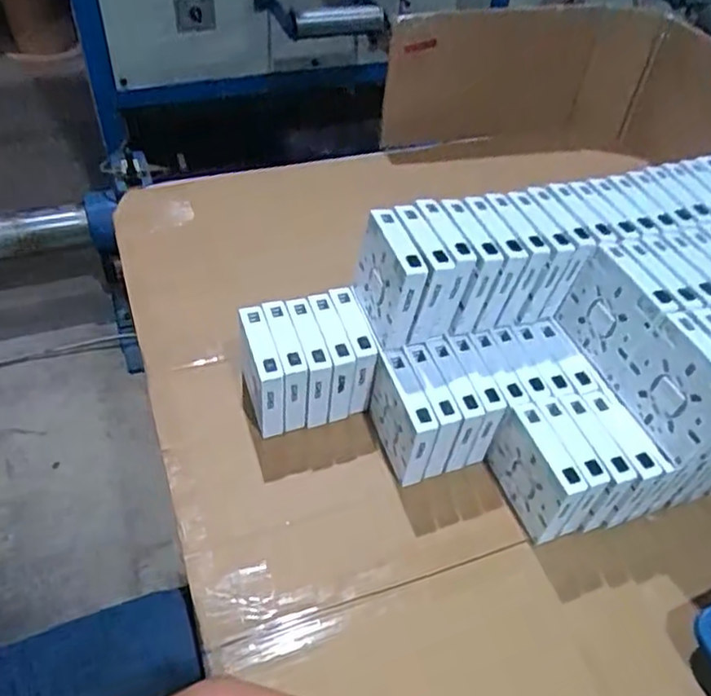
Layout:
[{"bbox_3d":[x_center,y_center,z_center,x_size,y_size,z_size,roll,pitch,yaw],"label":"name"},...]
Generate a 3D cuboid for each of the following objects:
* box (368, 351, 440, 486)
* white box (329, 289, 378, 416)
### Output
[{"bbox_3d":[0.040,0.060,0.562,0.026,0.081,0.089,-11,50,-15],"label":"box"},{"bbox_3d":[-0.004,0.002,0.610,0.023,0.083,0.085,-11,50,-15],"label":"white box"}]

